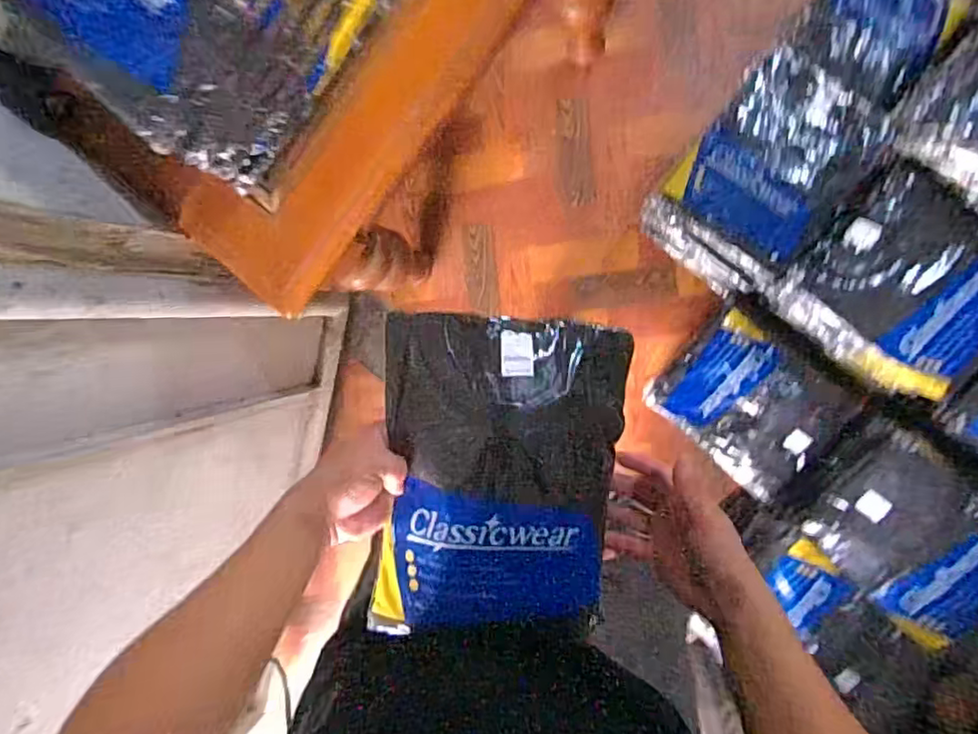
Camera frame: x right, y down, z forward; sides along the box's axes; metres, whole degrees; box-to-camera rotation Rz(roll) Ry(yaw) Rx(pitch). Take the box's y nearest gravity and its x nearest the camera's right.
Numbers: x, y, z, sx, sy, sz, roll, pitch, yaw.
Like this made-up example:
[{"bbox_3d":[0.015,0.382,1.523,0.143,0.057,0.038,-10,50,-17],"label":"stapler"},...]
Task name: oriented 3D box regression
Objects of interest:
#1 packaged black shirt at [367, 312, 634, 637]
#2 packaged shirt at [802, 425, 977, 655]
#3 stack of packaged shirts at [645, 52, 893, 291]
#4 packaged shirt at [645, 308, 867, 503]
[{"bbox_3d":[0.012,0.092,0.513,0.198,0.053,0.258,4,96,7],"label":"packaged black shirt"},{"bbox_3d":[0.645,0.255,0.928,0.266,0.054,0.229,42,98,9],"label":"packaged shirt"},{"bbox_3d":[0.434,-0.299,1.022,0.225,0.263,0.290,40,99,2],"label":"stack of packaged shirts"},{"bbox_3d":[0.457,0.056,1.073,0.280,0.055,0.249,41,99,2],"label":"packaged shirt"}]

